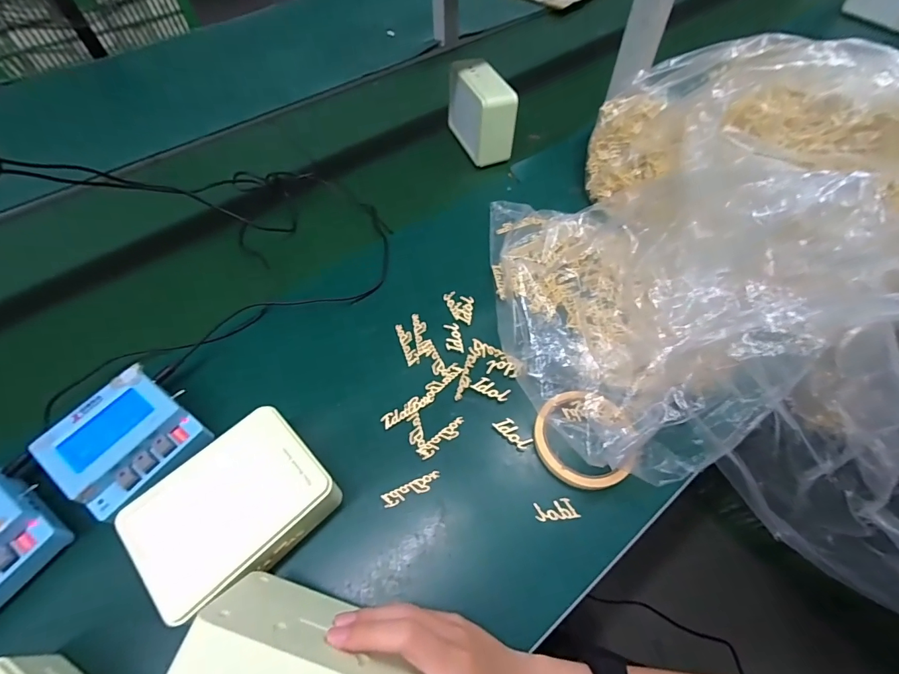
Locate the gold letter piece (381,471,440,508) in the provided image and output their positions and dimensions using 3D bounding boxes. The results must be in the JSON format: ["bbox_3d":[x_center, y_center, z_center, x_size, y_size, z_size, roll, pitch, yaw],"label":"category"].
[{"bbox_3d":[-0.035,0.140,0.384,0.055,0.004,0.014,-20,58,-11],"label":"gold letter piece"}]

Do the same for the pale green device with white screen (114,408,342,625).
[{"bbox_3d":[-0.174,0.142,0.346,0.142,0.048,0.109,-38,63,-22],"label":"pale green device with white screen"}]

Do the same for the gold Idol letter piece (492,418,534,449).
[{"bbox_3d":[0.062,0.093,0.409,0.017,0.004,0.038,-38,63,-21],"label":"gold Idol letter piece"}]

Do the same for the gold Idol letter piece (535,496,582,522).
[{"bbox_3d":[0.096,0.153,0.372,0.039,0.004,0.017,-7,56,-3],"label":"gold Idol letter piece"}]

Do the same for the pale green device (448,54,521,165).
[{"bbox_3d":[0.050,-0.344,0.642,0.060,0.097,0.134,-19,57,-11],"label":"pale green device"}]

